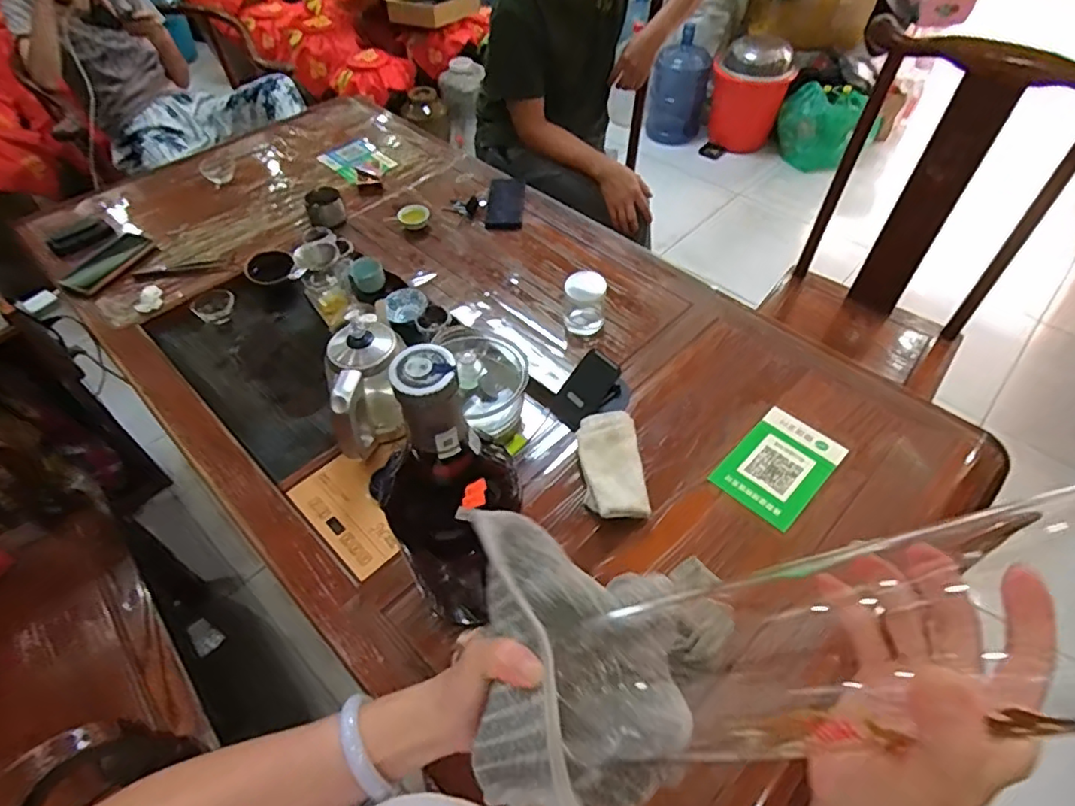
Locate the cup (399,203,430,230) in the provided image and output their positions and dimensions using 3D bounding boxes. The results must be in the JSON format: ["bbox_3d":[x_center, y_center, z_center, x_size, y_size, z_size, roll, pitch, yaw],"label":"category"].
[{"bbox_3d":[-0.248,-0.375,1.181,0.060,0.032,0.051,-12,52,-9],"label":"cup"}]

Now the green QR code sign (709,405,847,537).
[{"bbox_3d":[0.340,0.088,0.823,0.119,0.008,0.174,38,64,26],"label":"green QR code sign"}]

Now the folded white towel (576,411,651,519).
[{"bbox_3d":[0.101,0.088,0.807,0.082,0.043,0.156,-4,51,-3],"label":"folded white towel"}]

